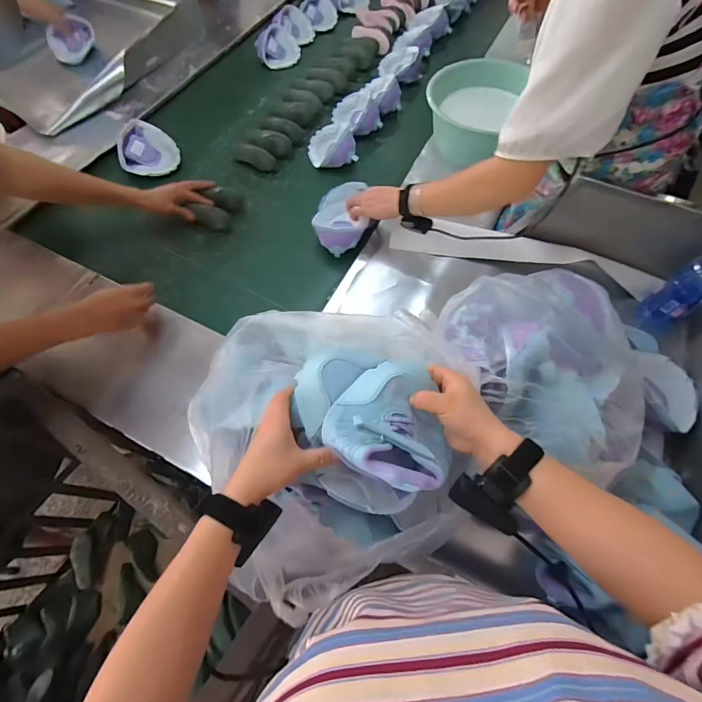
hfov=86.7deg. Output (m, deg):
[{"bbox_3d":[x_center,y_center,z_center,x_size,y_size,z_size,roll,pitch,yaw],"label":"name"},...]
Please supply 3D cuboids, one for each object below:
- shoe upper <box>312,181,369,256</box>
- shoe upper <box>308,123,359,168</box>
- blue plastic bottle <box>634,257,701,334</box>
[{"bbox_3d":[-0.024,-0.327,0.893,0.134,0.061,0.235,0,65,0],"label":"shoe upper"},{"bbox_3d":[-0.057,-0.565,0.998,0.127,0.073,0.147,-13,66,-6],"label":"shoe upper"},{"bbox_3d":[0.614,-0.113,0.666,0.073,0.199,0.068,-34,69,-15],"label":"blue plastic bottle"}]

